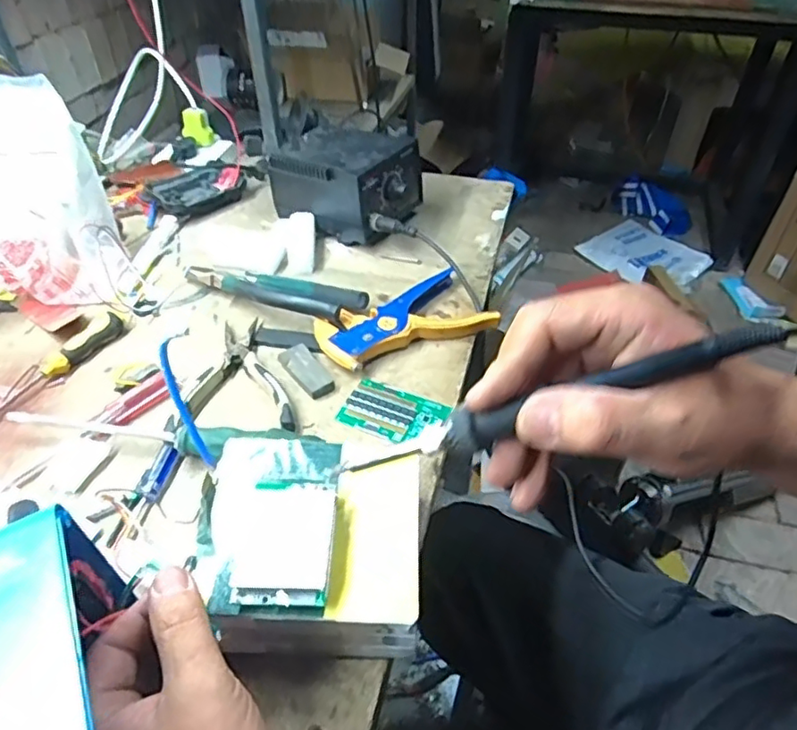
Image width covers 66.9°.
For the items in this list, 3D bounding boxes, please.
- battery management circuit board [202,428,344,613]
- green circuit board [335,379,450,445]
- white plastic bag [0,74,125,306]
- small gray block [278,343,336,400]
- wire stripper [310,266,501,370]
[{"bbox_3d":[-0.078,0.090,0.365,0.083,0.015,0.118,-2,46,-3],"label":"battery management circuit board"},{"bbox_3d":[-0.004,0.040,0.507,0.082,0.005,0.054,20,48,18],"label":"green circuit board"},{"bbox_3d":[-0.372,-0.154,0.570,0.165,0.192,0.104,-7,46,-8],"label":"white plastic bag"},{"bbox_3d":[-0.081,0.004,0.536,0.026,0.008,0.061,-29,53,-26],"label":"small gray block"},{"bbox_3d":[0.001,-0.047,0.580,0.158,0.023,0.095,-17,48,-17],"label":"wire stripper"}]

